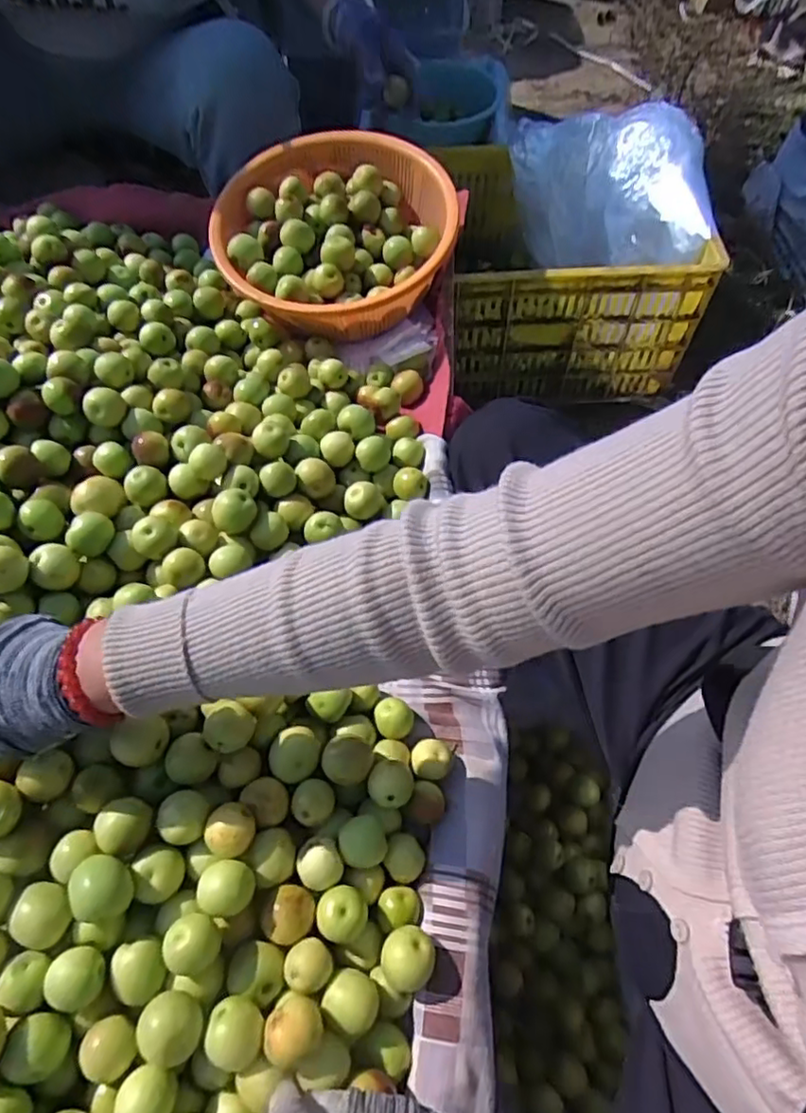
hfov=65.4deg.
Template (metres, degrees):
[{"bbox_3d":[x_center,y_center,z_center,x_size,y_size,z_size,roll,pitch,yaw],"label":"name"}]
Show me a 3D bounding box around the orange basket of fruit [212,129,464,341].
[{"bbox_3d":[-0.078,-0.369,0.719,0.258,0.085,0.256,6,60,3],"label":"orange basket of fruit"}]

